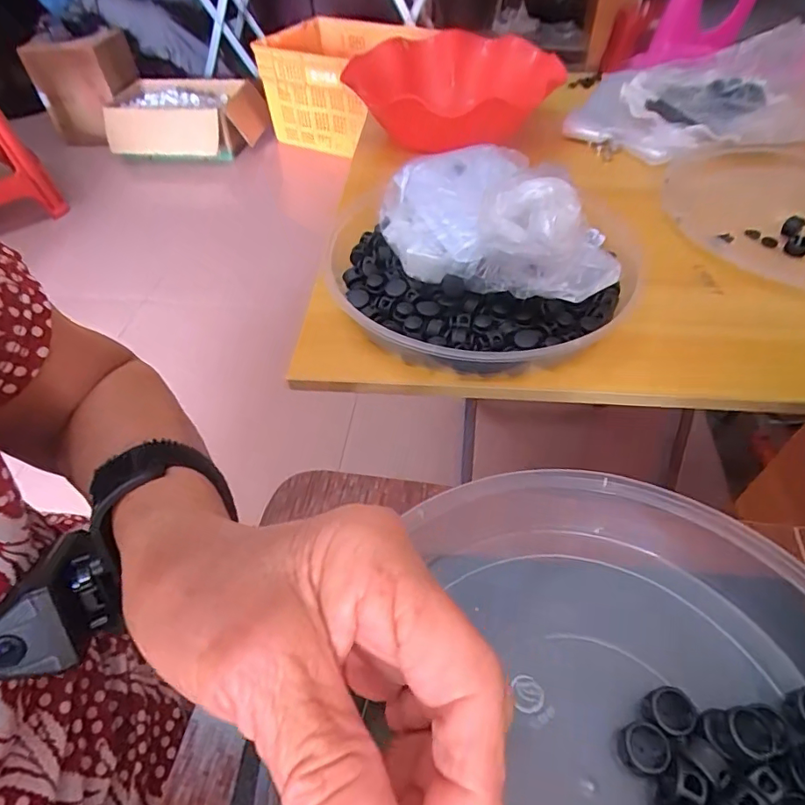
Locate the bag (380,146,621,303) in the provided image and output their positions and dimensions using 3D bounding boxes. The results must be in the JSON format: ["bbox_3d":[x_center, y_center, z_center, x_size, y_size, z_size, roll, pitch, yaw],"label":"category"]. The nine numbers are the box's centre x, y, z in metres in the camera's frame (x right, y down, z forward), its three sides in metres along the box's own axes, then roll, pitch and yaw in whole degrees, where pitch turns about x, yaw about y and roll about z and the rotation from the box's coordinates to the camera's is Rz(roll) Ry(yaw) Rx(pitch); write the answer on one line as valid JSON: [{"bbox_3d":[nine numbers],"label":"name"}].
[{"bbox_3d":[0.057,-0.133,0.369,0.117,0.083,0.178,-20,52,-14],"label":"bag"}]

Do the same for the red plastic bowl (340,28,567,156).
[{"bbox_3d":[0.057,-0.355,0.574,0.216,0.086,0.252,14,52,14],"label":"red plastic bowl"}]

